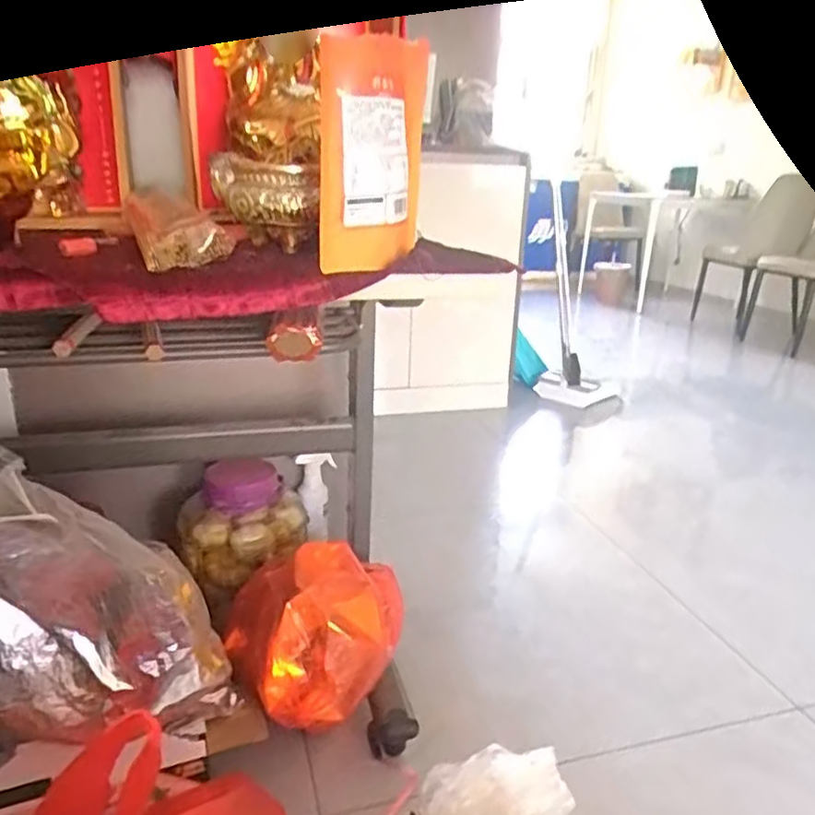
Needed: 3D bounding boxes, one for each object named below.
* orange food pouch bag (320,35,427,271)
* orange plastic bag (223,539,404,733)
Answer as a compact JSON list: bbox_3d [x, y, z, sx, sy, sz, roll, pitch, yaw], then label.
[{"bbox_3d":[-0.028,-0.240,0.665,0.027,0.212,0.148,18,27,35],"label":"orange food pouch bag"},{"bbox_3d":[-0.123,0.294,0.946,0.239,0.161,0.221,-2,20,-11],"label":"orange plastic bag"}]

